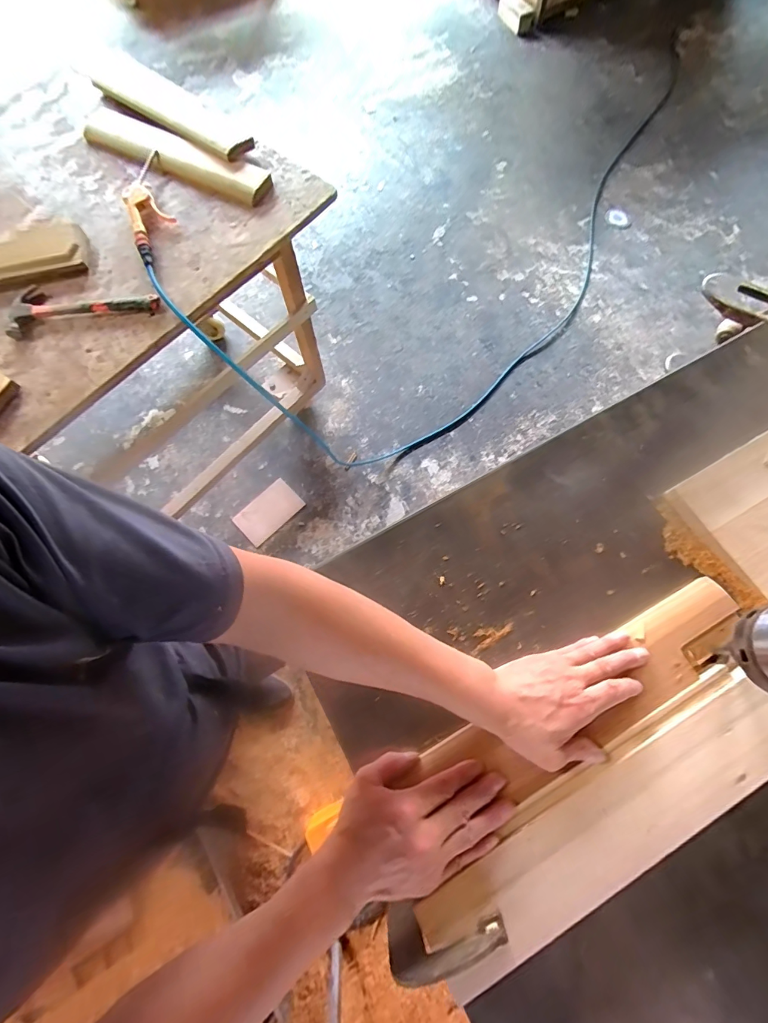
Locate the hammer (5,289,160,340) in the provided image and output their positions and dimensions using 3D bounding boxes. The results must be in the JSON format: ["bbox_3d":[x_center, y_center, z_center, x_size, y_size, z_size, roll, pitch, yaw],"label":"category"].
[{"bbox_3d":[-0.585,-0.412,0.803,0.284,0.027,0.104,-12,73,-3],"label":"hammer"}]

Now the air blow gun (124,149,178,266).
[{"bbox_3d":[-0.483,-0.626,0.854,0.098,0.053,0.261,-21,74,-6],"label":"air blow gun"}]

